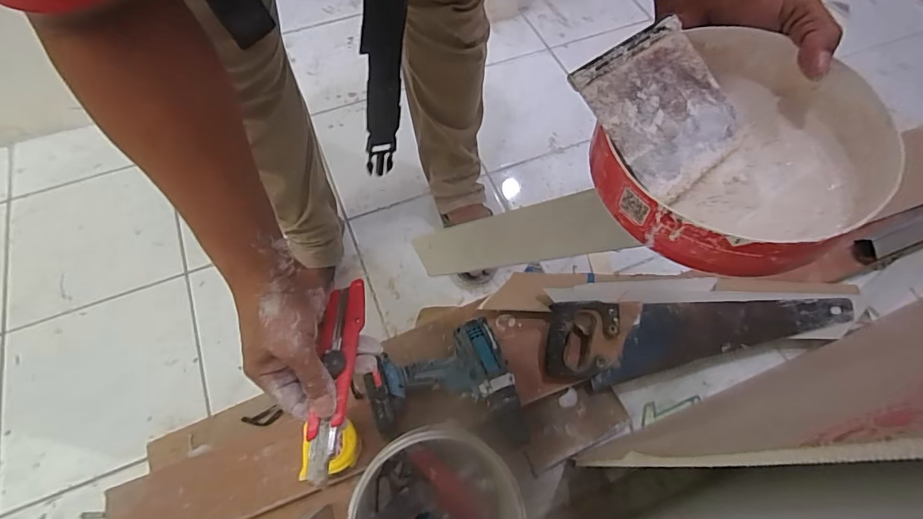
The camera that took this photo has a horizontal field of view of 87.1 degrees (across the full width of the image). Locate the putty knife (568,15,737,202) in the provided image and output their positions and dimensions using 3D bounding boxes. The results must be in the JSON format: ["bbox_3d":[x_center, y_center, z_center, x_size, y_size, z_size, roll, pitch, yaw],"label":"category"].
[{"bbox_3d":[0.134,-0.100,0.323,0.103,0.005,0.102,-35,93,-21],"label":"putty knife"}]

